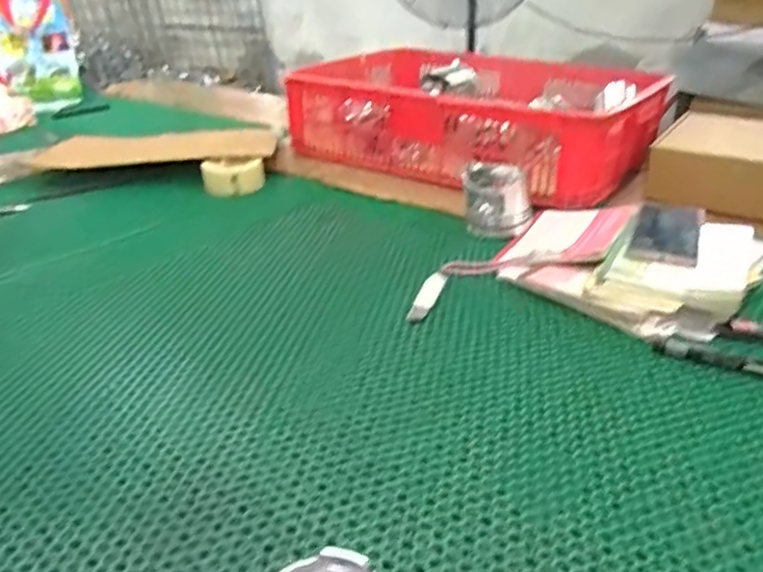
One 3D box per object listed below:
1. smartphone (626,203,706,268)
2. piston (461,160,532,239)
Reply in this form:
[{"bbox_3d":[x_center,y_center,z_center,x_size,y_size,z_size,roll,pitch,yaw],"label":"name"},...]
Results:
[{"bbox_3d":[0.349,-0.067,0.786,0.073,0.010,0.174,13,29,24],"label":"smartphone"},{"bbox_3d":[0.165,-0.125,0.917,0.093,0.072,0.087,5,29,8],"label":"piston"}]

